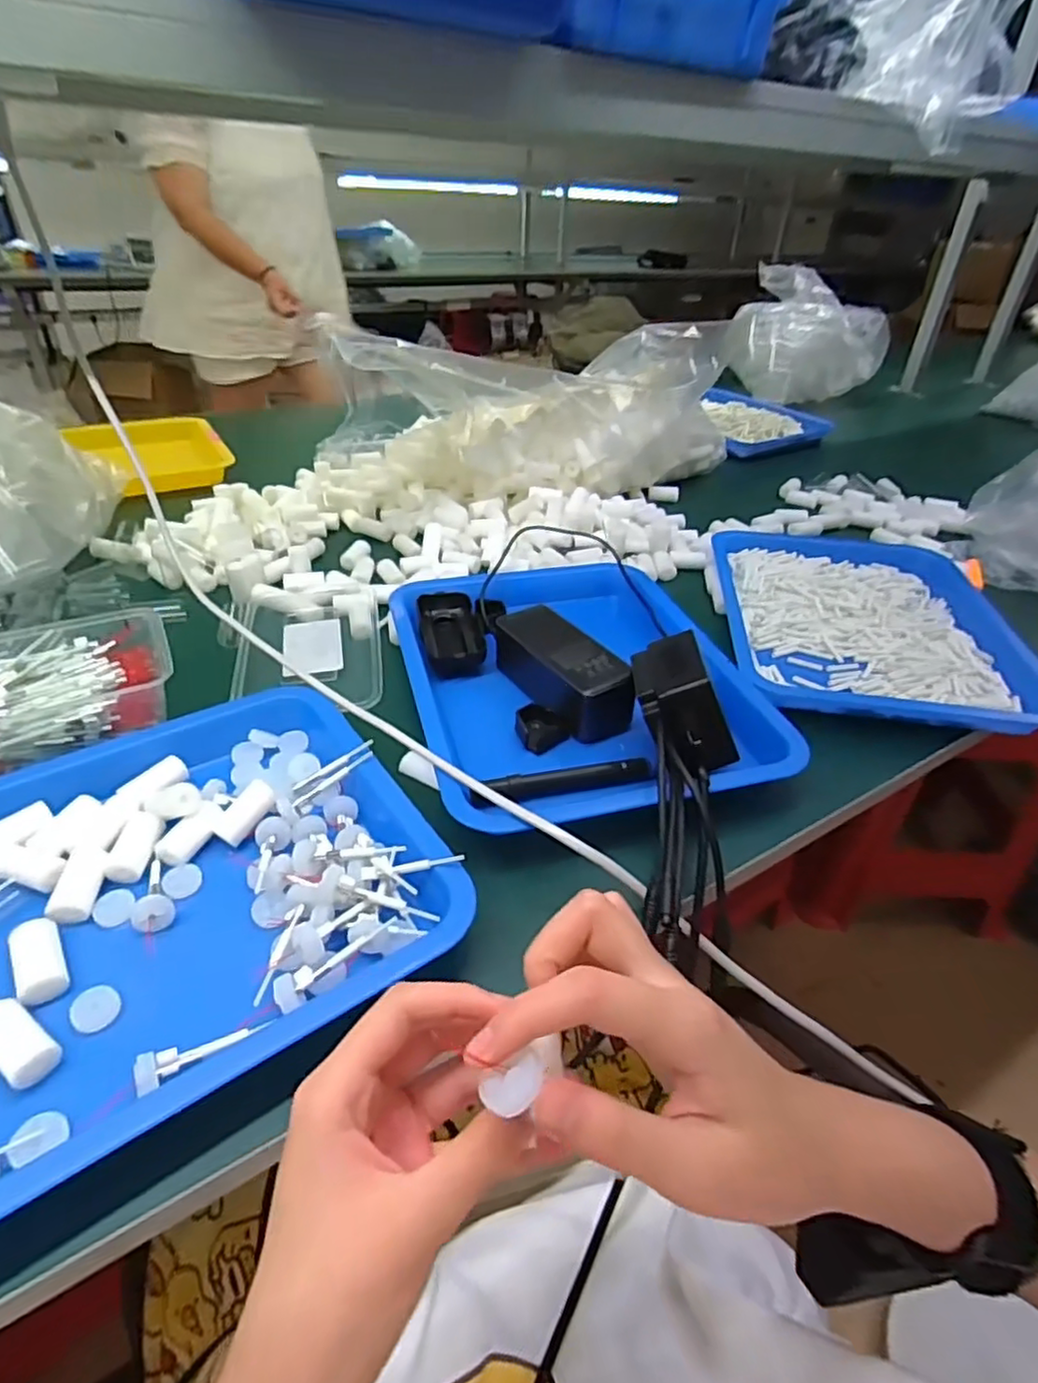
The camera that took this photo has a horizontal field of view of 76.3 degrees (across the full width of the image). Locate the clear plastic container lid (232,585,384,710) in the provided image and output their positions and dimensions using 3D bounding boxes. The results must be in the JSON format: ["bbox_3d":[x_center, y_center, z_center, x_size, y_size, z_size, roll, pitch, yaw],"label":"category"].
[{"bbox_3d":[-0.183,-0.043,0.583,0.118,0.020,0.177,-5,38,-10],"label":"clear plastic container lid"}]

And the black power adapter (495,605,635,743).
[{"bbox_3d":[0.032,-0.021,0.531,0.058,0.039,0.135,-19,42,-26],"label":"black power adapter"}]

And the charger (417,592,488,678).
[{"bbox_3d":[-0.062,-0.055,0.596,0.052,0.029,0.108,-5,38,-10],"label":"charger"}]

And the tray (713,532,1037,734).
[{"bbox_3d":[0.328,-0.079,0.641,0.254,0.030,0.324,8,37,7],"label":"tray"}]

